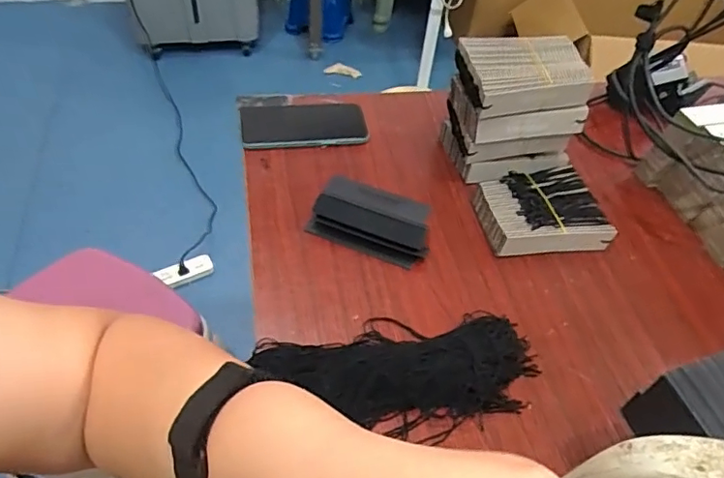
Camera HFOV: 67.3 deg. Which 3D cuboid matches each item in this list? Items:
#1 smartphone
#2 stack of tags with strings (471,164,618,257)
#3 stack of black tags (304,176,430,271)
[{"bbox_3d":[-0.074,-0.147,0.699,0.155,0.012,0.076,-6,49,-11],"label":"smartphone"},{"bbox_3d":[0.203,-0.036,0.625,0.135,0.037,0.112,-2,48,-8],"label":"stack of tags with strings"},{"bbox_3d":[0.015,-0.029,0.610,0.132,0.022,0.099,19,49,11],"label":"stack of black tags"}]

